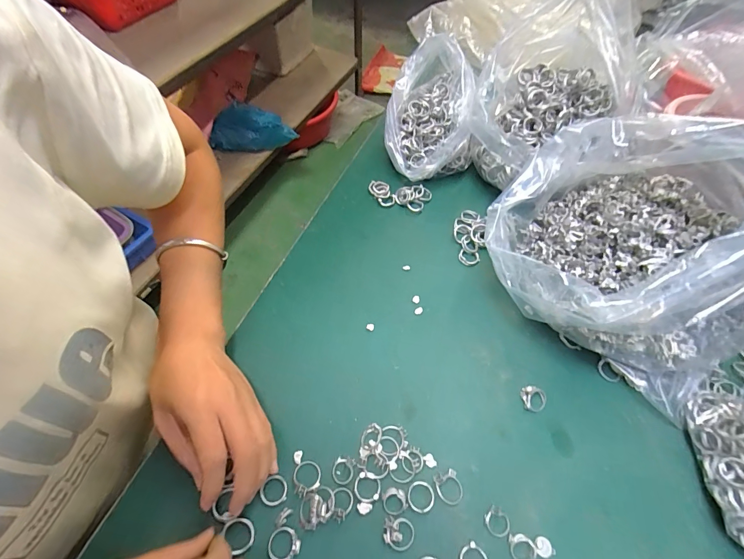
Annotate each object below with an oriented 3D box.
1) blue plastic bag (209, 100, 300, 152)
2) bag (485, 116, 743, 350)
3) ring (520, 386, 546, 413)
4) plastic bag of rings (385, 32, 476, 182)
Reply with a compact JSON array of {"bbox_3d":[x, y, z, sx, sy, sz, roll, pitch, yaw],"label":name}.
[{"bbox_3d":[-0.396,-0.514,1.242,0.251,0.131,0.094,7,57,2],"label":"blue plastic bag"},{"bbox_3d":[0.220,-0.031,0.322,0.214,0.180,0.167,34,62,18],"label":"bag"},{"bbox_3d":[0.146,0.108,0.327,0.023,0.014,0.021,2,57,-4],"label":"ring"},{"bbox_3d":[0.075,-0.205,0.457,0.110,0.118,0.146,10,57,2],"label":"plastic bag of rings"}]

